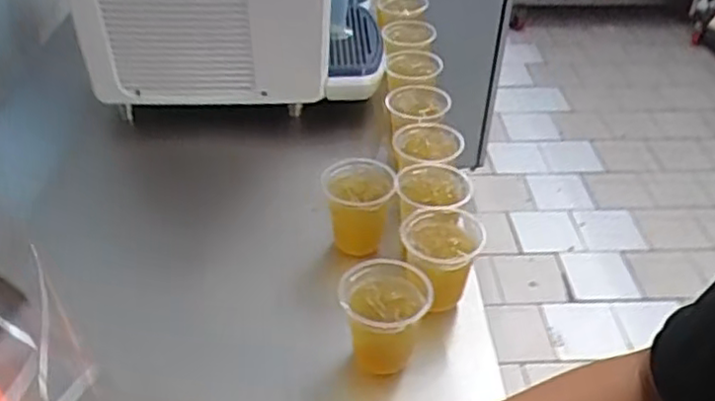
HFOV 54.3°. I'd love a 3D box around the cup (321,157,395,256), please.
[{"bbox_3d":[0.001,0.006,0.828,0.081,0.081,0.089,1,38,-1],"label":"cup"}]

